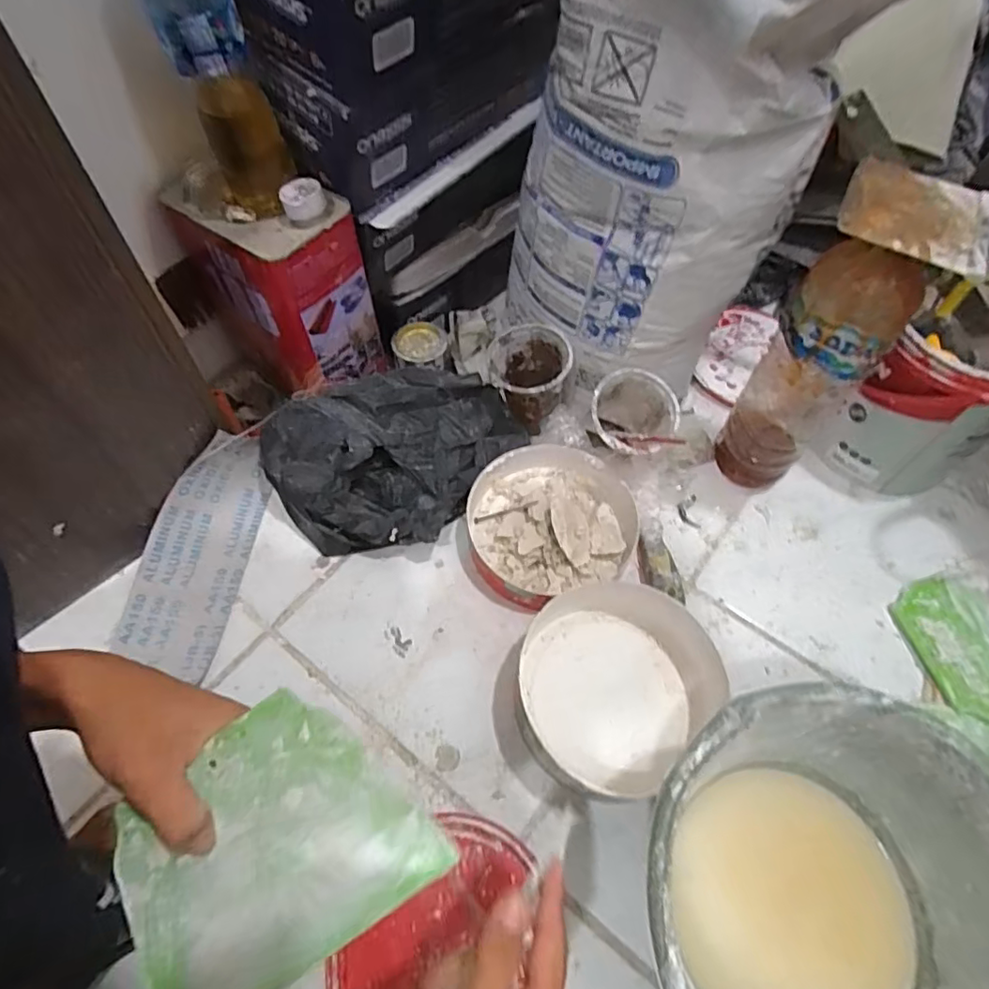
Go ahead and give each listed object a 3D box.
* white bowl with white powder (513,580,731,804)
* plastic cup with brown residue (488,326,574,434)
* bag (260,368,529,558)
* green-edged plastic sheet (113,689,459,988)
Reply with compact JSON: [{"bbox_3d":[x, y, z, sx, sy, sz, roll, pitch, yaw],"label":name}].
[{"bbox_3d":[0.102,0.170,0.529,0.170,0.059,0.183,1,58,-1],"label":"white bowl with white powder"},{"bbox_3d":[0.036,-0.125,0.652,0.082,0.095,0.082,1,58,-1],"label":"plastic cup with brown residue"},{"bbox_3d":[-0.106,-0.046,0.641,0.250,0.084,0.200,-37,66,-22],"label":"bag"},{"bbox_3d":[-0.124,0.190,0.309,0.161,0.005,0.122,-35,79,-4],"label":"green-edged plastic sheet"}]

